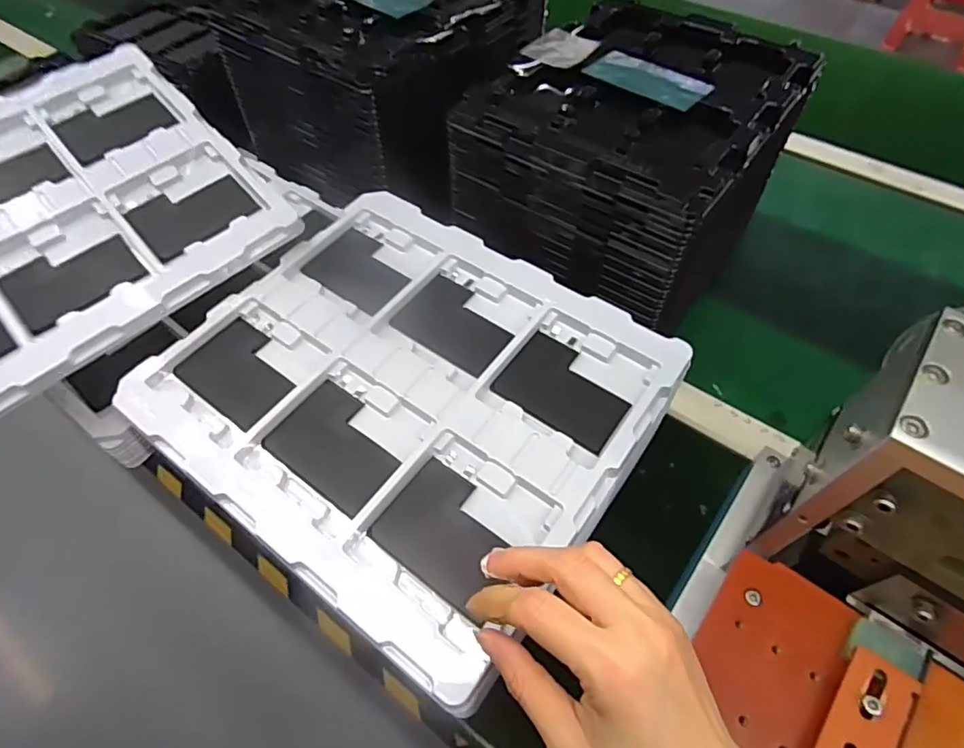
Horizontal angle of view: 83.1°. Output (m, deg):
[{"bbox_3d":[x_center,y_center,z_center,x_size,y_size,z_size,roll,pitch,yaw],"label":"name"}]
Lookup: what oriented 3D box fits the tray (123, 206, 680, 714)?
[{"bbox_3d":[-0.058,0.008,0.388,0.315,0.016,0.277,32,63,20],"label":"tray"}]

